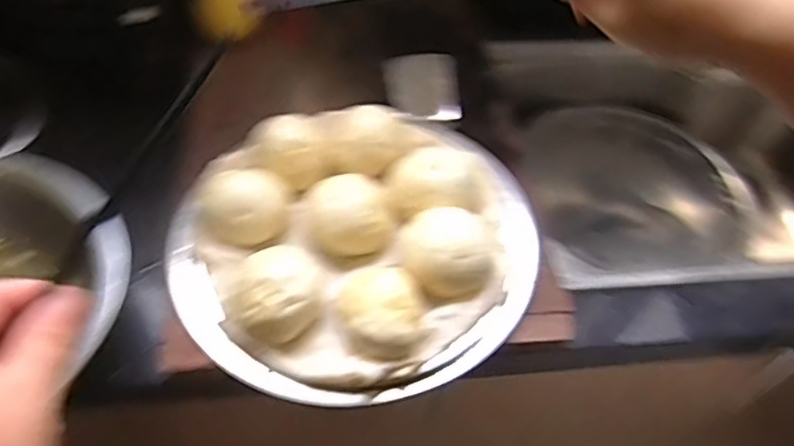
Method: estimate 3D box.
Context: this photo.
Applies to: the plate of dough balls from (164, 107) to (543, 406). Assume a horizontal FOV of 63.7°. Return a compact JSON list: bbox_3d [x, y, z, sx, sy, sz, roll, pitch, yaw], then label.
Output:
[{"bbox_3d":[-0.033,0.009,0.634,0.313,0.075,0.348,38,57,23],"label":"plate of dough balls"}]

